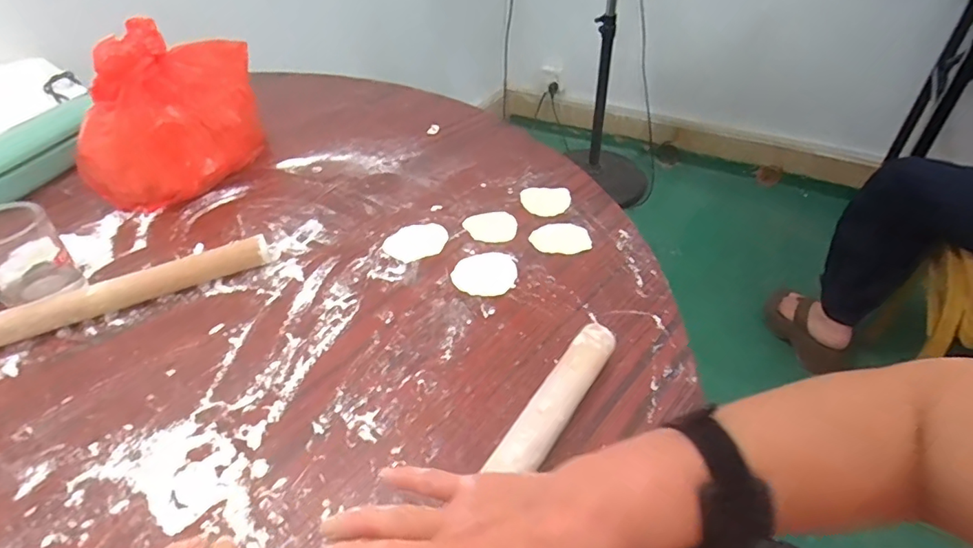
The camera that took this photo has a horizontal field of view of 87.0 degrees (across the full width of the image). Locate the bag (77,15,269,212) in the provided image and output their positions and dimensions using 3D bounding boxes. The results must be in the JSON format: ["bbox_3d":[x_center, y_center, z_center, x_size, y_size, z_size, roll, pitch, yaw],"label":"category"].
[{"bbox_3d":[-0.377,-0.207,0.614,0.174,0.155,0.223,-12,42,-13],"label":"bag"}]

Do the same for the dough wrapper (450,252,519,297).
[{"bbox_3d":[-0.001,-0.002,0.489,0.060,0.004,0.060,0,41,0],"label":"dough wrapper"}]

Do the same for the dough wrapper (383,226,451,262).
[{"bbox_3d":[-0.072,-0.033,0.532,0.067,0.004,0.067,-16,43,-17],"label":"dough wrapper"}]

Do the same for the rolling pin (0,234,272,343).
[{"bbox_3d":[-0.337,0.024,0.440,0.288,0.032,0.023,-21,45,-22],"label":"rolling pin"}]

